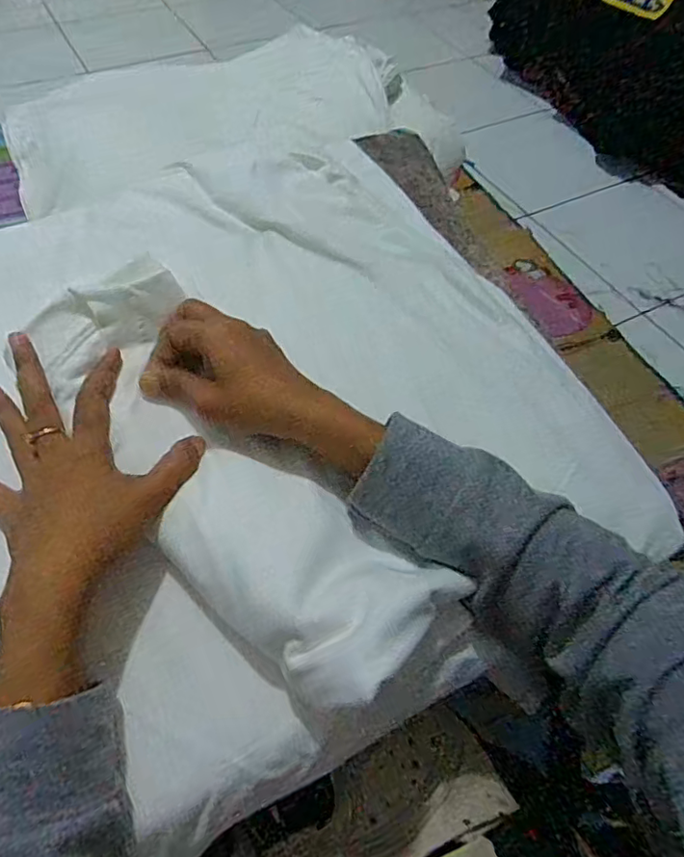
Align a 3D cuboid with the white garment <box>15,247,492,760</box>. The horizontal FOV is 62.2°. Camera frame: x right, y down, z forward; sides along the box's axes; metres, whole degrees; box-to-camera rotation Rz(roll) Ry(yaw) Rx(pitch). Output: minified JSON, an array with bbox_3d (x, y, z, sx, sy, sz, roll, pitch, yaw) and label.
[{"bbox_3d":[-0.064,0.030,0.345,0.106,0.034,0.331,-36,72,-24],"label":"white garment"}]

